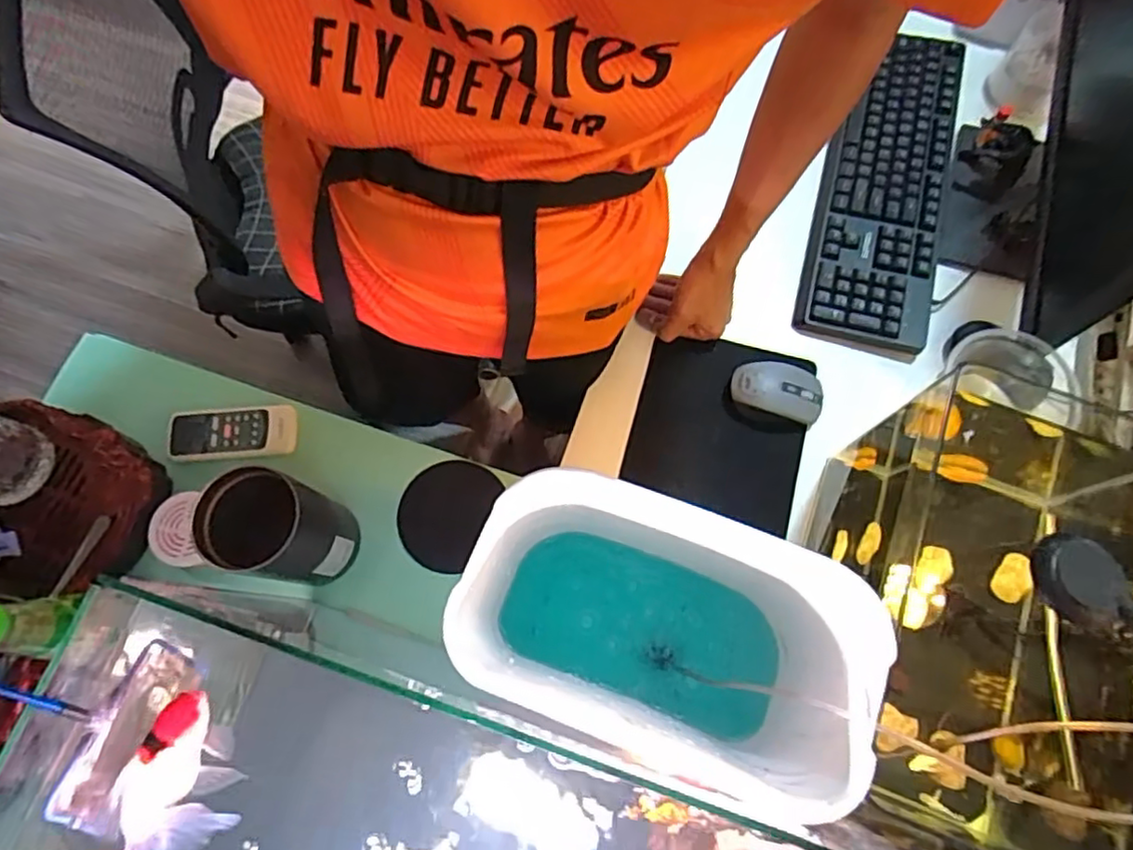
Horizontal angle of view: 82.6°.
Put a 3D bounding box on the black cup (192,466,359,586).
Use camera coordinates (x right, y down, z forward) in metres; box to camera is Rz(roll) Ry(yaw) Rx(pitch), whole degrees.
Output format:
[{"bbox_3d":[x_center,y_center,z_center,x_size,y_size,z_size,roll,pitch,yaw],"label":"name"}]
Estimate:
[{"bbox_3d":[-0.252,0.097,0.585,0.088,0.154,0.079,7,72,3],"label":"black cup"}]

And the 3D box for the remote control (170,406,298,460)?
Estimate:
[{"bbox_3d":[-0.355,0.008,0.681,0.134,0.013,0.055,-5,72,-1],"label":"remote control"}]

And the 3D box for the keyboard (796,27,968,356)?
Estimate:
[{"bbox_3d":[0.372,-0.288,0.764,0.139,0.033,0.422,14,73,5],"label":"keyboard"}]

